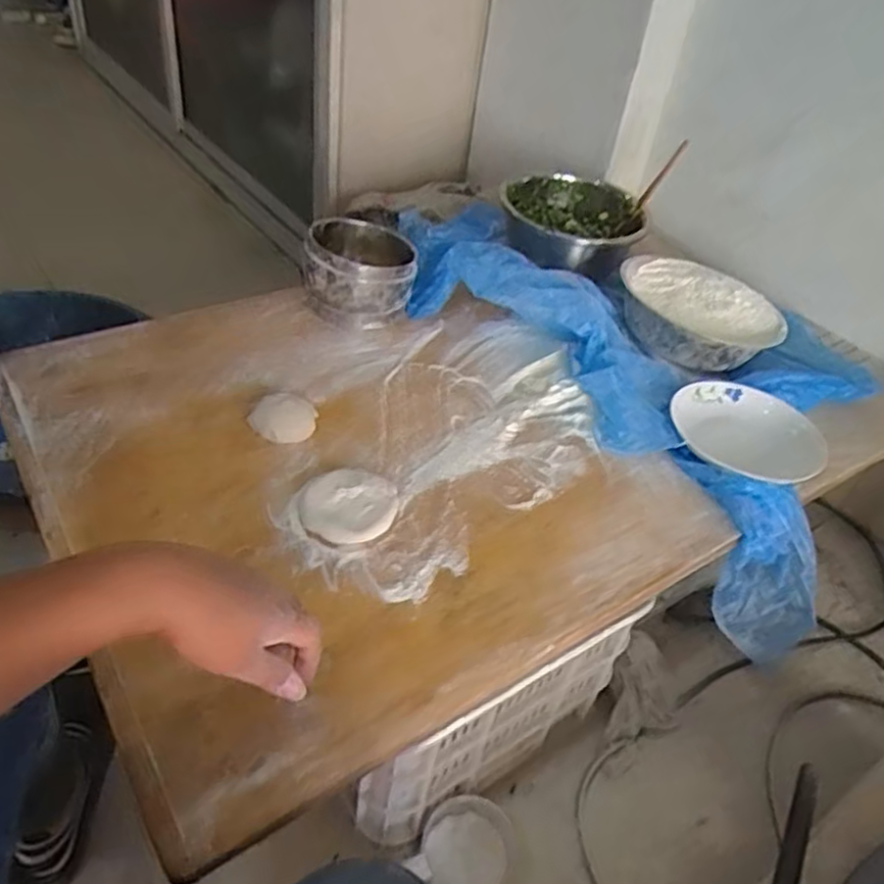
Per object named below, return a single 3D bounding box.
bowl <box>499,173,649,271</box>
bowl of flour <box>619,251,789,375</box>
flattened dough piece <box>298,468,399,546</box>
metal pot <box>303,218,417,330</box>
[{"bbox_3d":[0.213,-0.363,1.214,0.237,0.102,0.201,3,42,-7],"label":"bowl"},{"bbox_3d":[0.382,-0.190,1.059,0.216,0.074,0.206,5,42,-4],"label":"bowl of flour"},{"bbox_3d":[-0.099,0.066,0.759,0.097,0.016,0.100,5,42,-4],"label":"flattened dough piece"},{"bbox_3d":[-0.118,-0.245,1.031,0.151,0.108,0.152,0,42,-10],"label":"metal pot"}]

